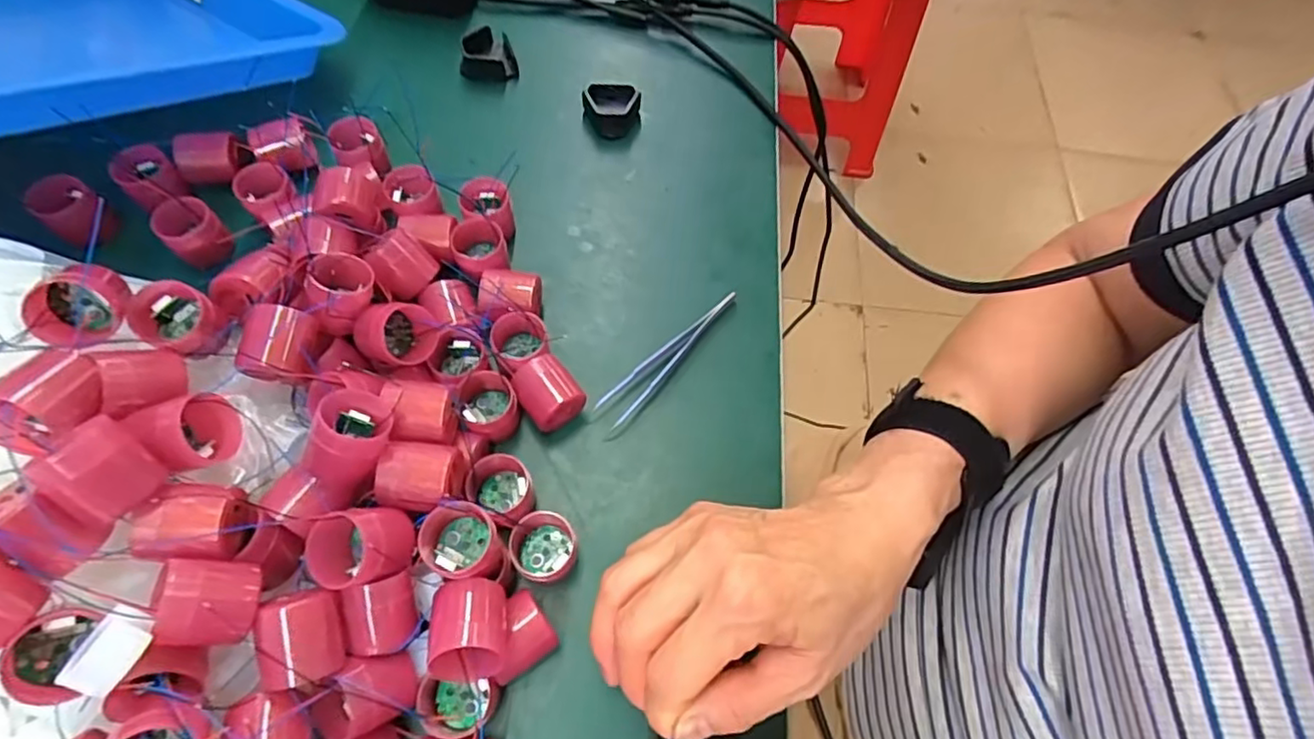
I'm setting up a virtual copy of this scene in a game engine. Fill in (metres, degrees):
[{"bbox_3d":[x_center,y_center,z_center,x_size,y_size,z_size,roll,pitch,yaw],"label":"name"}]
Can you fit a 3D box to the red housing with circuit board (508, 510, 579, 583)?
[{"bbox_3d":[-0.052,0.084,0.301,0.029,0.030,0.032,29,65,9],"label":"red housing with circuit board"}]

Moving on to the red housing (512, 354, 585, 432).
[{"bbox_3d":[-0.056,0.014,0.336,0.027,0.029,0.033,-32,70,-19],"label":"red housing"}]

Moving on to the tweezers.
[{"bbox_3d":[0.004,-0.007,0.361,0.021,0.011,0.110,38,66,13],"label":"tweezers"}]

